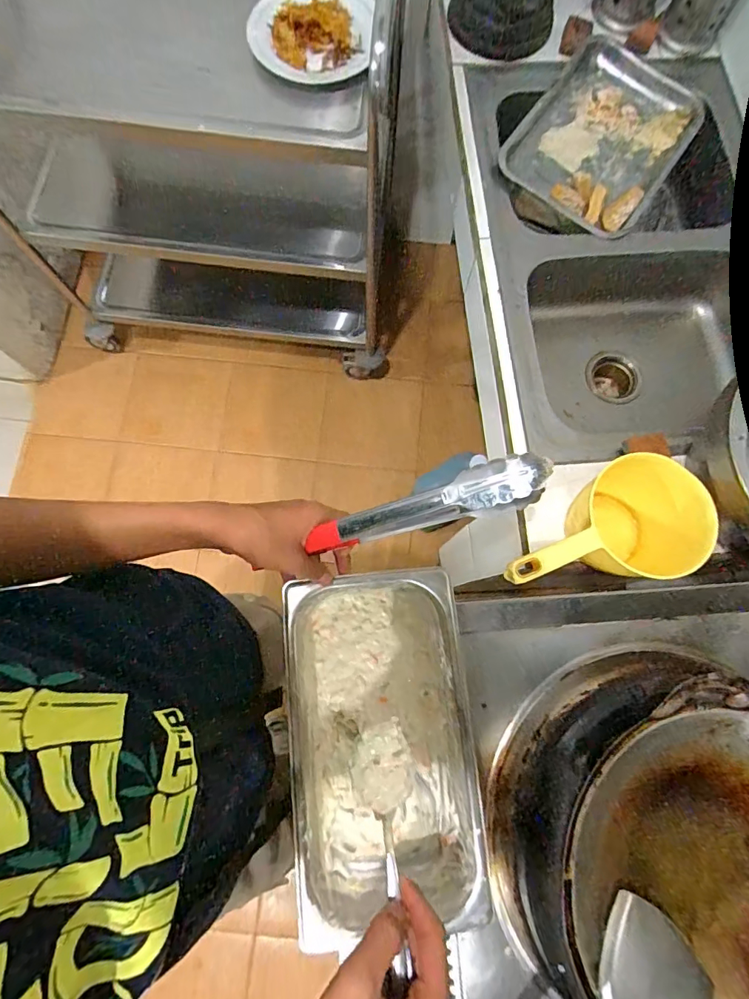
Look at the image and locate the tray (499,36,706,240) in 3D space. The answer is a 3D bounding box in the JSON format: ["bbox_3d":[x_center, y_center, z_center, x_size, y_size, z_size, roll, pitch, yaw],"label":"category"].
[{"bbox_3d":[0.408,-0.642,0.849,0.264,0.063,0.348,35,78,7],"label":"tray"}]

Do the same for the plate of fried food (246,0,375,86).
[{"bbox_3d":[-0.105,-0.782,0.780,0.202,0.053,0.218,0,76,-1],"label":"plate of fried food"}]

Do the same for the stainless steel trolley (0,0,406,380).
[{"bbox_3d":[-0.407,-0.733,1.083,0.944,0.719,0.543,12,76,2],"label":"stainless steel trolley"}]

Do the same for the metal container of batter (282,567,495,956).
[{"bbox_3d":[0.007,0.241,0.482,0.179,0.065,0.316,-5,76,-3],"label":"metal container of batter"}]

